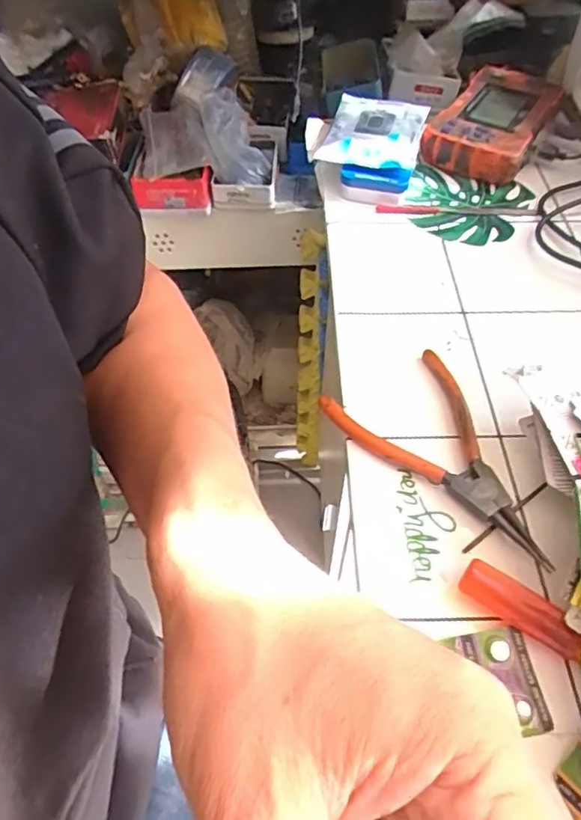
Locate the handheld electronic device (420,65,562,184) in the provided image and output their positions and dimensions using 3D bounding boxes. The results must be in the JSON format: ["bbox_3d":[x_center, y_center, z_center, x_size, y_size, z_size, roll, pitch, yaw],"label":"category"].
[{"bbox_3d":[0.209,-0.294,0.587,0.100,0.045,0.160,25,57,18],"label":"handheld electronic device"}]

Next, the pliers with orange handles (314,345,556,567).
[{"bbox_3d":[0.109,0.020,0.368,0.089,0.013,0.163,-38,61,-24],"label":"pliers with orange handles"}]

